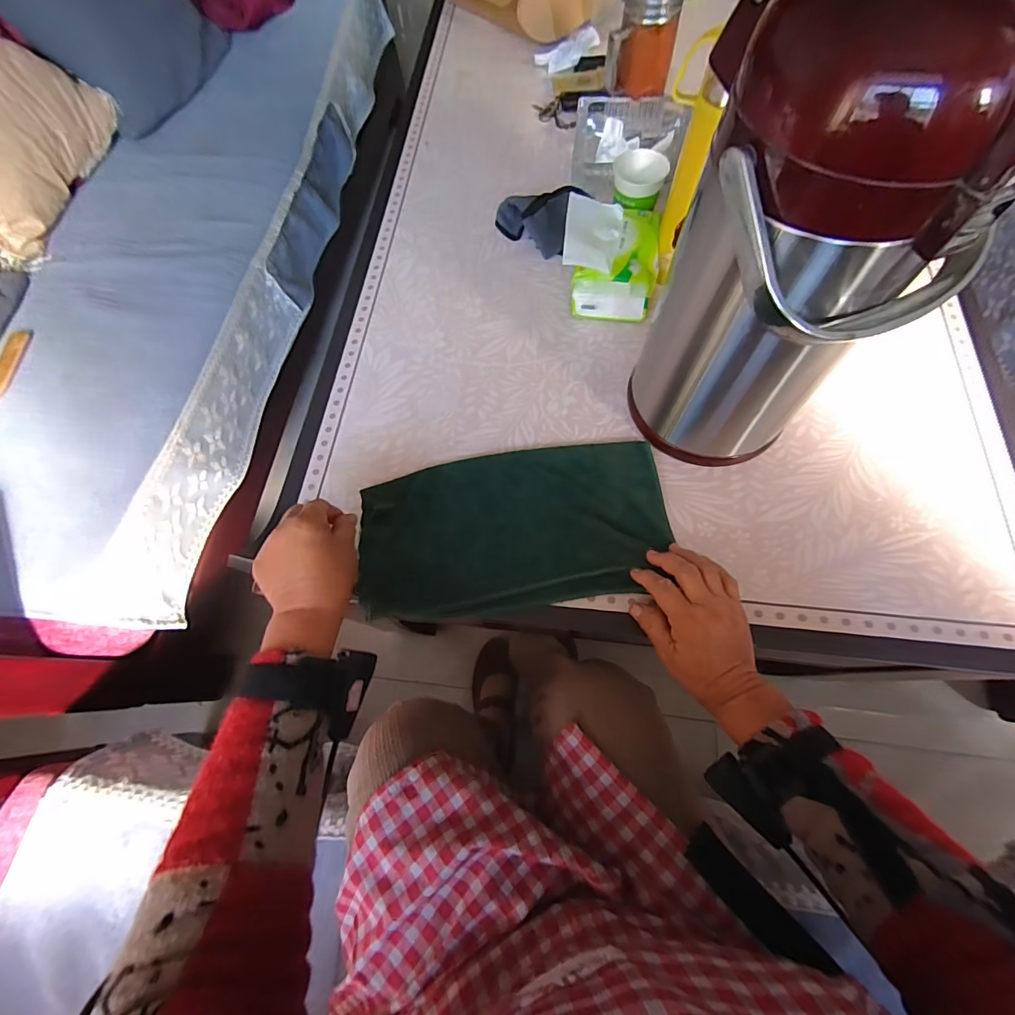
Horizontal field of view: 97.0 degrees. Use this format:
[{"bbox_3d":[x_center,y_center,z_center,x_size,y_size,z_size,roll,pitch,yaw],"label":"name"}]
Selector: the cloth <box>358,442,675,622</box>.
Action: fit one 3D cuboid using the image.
[{"bbox_3d":[0.008,0.024,0.507,0.330,0.047,0.173,-7,68,0],"label":"cloth"}]

